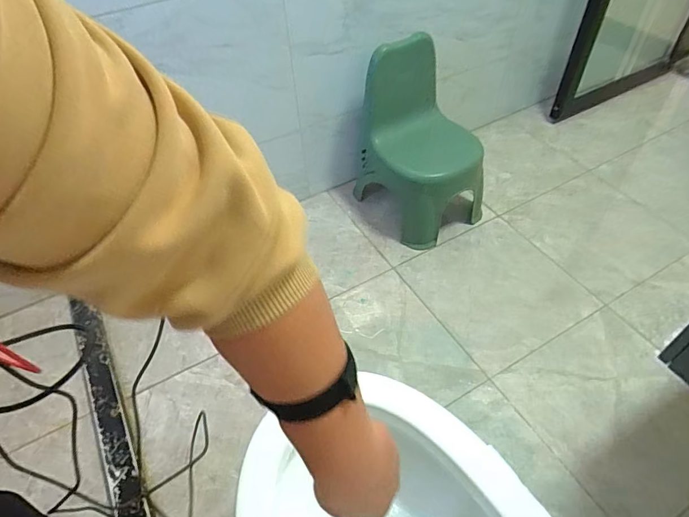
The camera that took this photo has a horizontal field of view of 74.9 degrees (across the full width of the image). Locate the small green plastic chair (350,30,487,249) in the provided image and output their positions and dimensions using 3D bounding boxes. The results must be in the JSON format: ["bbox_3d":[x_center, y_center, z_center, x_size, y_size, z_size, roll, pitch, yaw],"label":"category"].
[{"bbox_3d":[0.223,-0.297,1.264,0.324,0.494,0.252,34,59,28],"label":"small green plastic chair"}]

